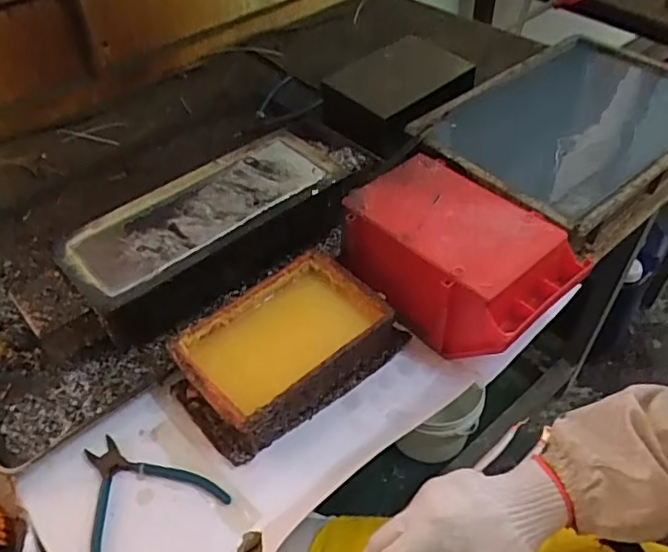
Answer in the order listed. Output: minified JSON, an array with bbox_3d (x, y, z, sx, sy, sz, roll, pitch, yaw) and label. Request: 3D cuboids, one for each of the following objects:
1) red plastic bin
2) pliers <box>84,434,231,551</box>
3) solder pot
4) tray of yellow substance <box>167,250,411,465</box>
[{"bbox_3d":[0.131,-0.025,0.649,0.158,0.103,0.228,-33,54,-25],"label":"red plastic bin"},{"bbox_3d":[-0.188,0.201,0.548,0.125,0.006,0.132,-35,55,-26],"label":"pliers"},{"bbox_3d":[-0.135,-0.064,0.739,0.364,0.087,0.153,-33,54,-25],"label":"solder pot"},{"bbox_3d":[-0.050,0.075,0.614,0.222,0.065,0.135,-34,54,-26],"label":"tray of yellow substance"}]

